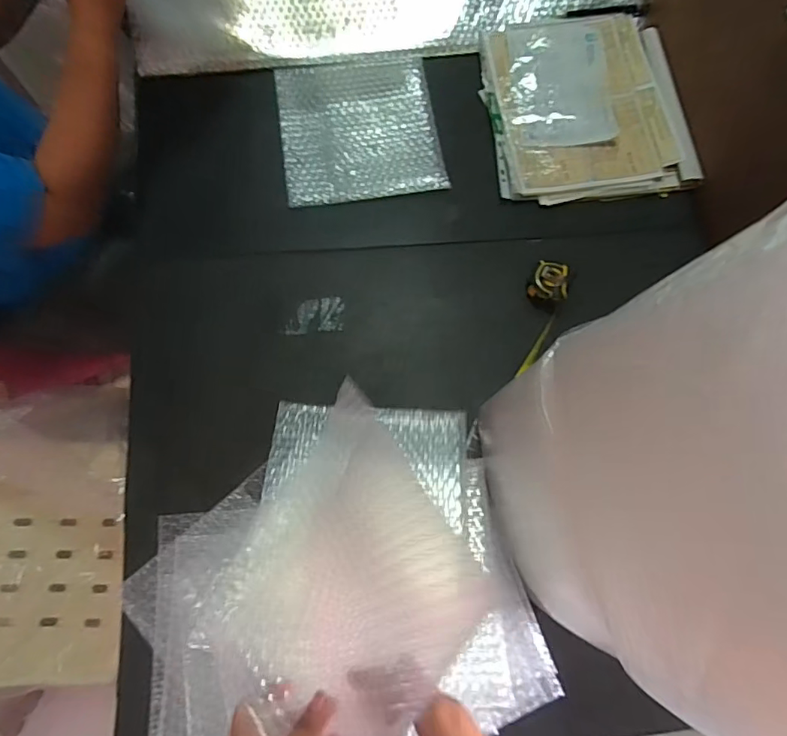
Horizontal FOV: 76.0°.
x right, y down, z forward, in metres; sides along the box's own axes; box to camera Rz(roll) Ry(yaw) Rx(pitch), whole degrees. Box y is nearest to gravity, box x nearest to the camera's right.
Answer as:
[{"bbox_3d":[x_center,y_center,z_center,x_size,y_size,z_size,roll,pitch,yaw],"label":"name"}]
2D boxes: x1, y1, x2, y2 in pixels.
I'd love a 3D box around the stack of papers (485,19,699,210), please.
[{"bbox_3d":[0.288,-0.404,0.768,0.282,0.028,0.317,-5,74,-3],"label":"stack of papers"}]

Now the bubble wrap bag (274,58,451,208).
[{"bbox_3d":[-0.053,-0.365,0.760,0.226,0.009,0.252,-8,72,-3],"label":"bubble wrap bag"}]

